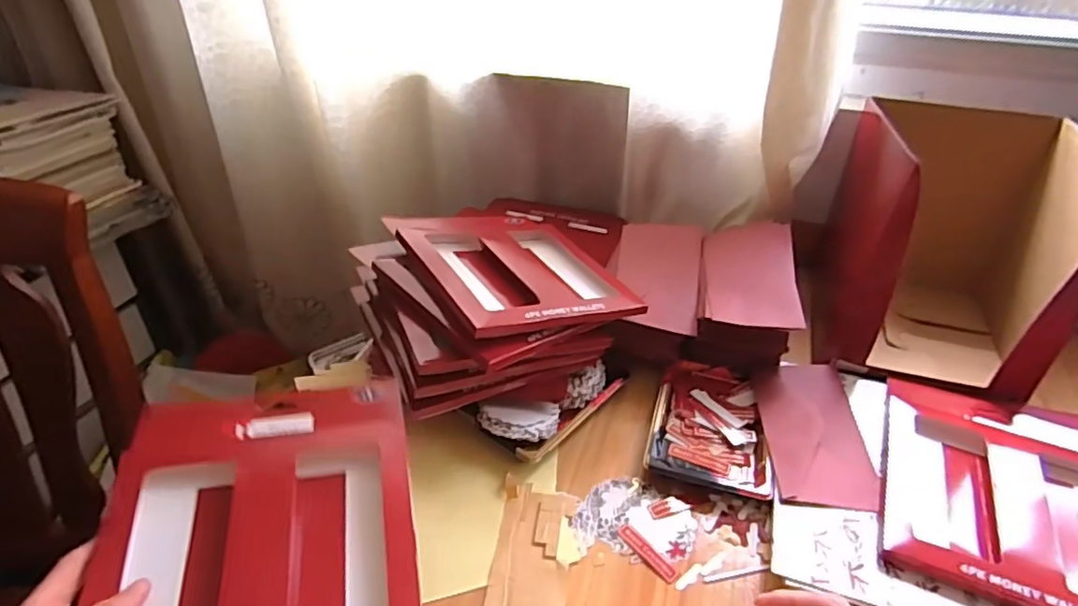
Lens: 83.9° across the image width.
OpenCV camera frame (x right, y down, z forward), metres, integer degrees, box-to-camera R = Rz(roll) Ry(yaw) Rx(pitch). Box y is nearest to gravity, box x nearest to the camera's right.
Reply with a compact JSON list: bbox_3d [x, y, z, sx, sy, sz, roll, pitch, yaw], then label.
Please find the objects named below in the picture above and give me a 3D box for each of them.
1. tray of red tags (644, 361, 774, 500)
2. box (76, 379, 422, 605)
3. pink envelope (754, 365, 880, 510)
[{"bbox_3d":[0.171,0.120,0.599,0.109,0.024,0.147,12,37,14],"label":"tray of red tags"},{"bbox_3d":[-0.185,0.153,0.408,0.192,0.029,0.227,-4,43,-14],"label":"box"},{"bbox_3d":[0.262,0.118,0.577,0.089,0.010,0.179,7,37,5],"label":"pink envelope"}]

